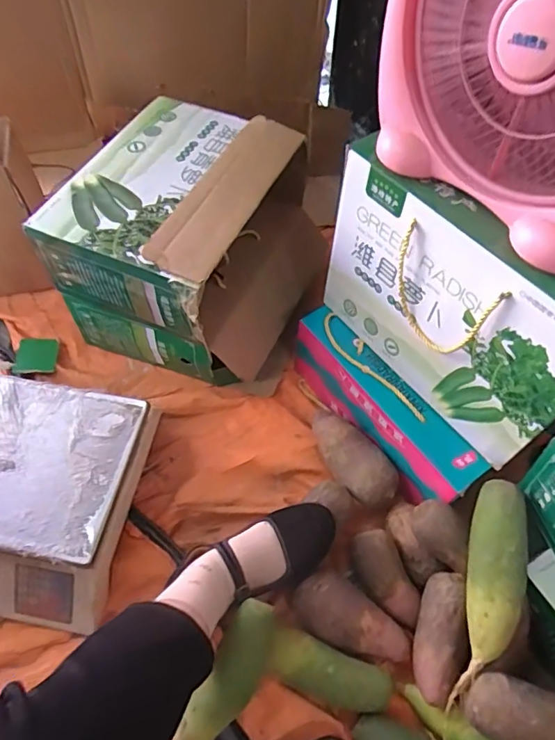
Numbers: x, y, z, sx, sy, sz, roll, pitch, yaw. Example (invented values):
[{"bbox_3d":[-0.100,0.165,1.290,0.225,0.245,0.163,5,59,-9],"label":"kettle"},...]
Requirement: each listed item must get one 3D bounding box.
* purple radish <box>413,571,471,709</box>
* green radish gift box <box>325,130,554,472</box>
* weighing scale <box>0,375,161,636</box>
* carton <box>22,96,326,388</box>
[{"bbox_3d":[0.192,0.314,0.597,0.052,0.050,0.140,8,58,5],"label":"purple radish"},{"bbox_3d":[0.228,-0.093,0.623,0.139,0.256,0.350,-34,64,-20],"label":"green radish gift box"},{"bbox_3d":[-0.375,0.164,0.698,0.347,0.091,0.290,10,58,6],"label":"weighing scale"},{"bbox_3d":[-0.121,-0.212,0.824,0.321,0.263,0.366,23,60,13],"label":"carton"}]

